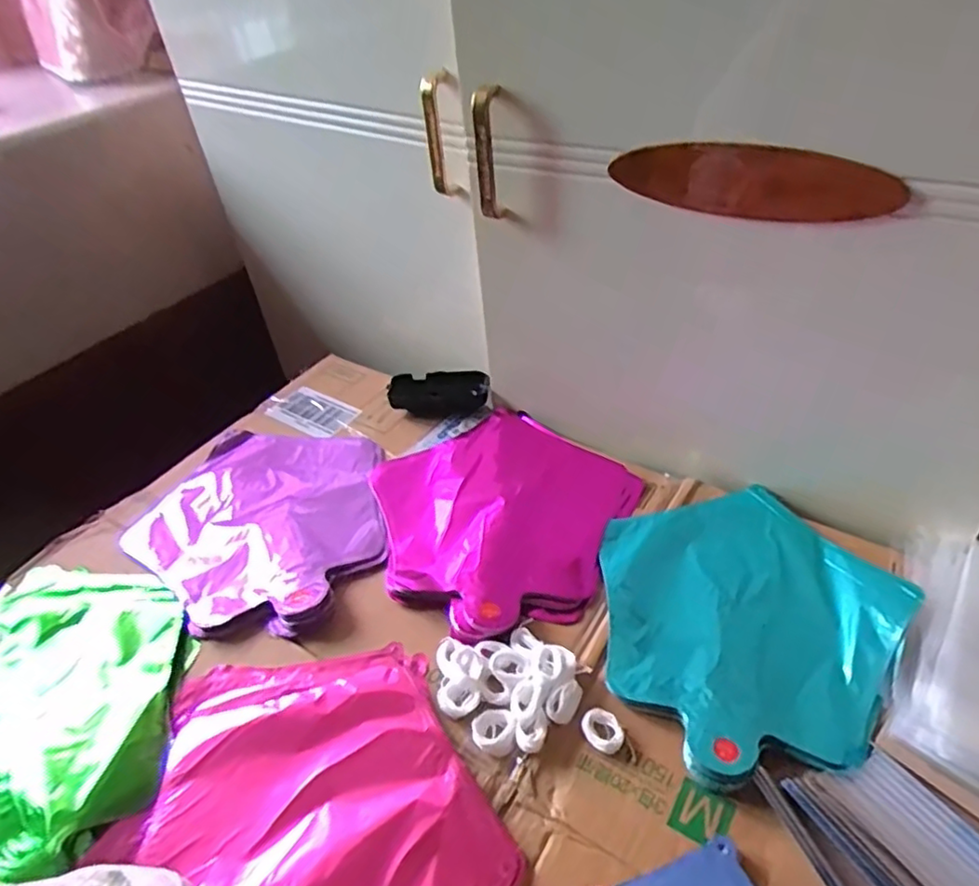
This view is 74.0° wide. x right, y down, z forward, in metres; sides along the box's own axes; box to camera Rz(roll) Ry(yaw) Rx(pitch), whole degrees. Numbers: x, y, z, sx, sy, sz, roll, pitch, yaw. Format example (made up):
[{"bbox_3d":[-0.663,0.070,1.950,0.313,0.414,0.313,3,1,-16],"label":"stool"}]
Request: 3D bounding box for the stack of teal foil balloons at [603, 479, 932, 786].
[{"bbox_3d":[0.193,0.126,0.493,0.217,0.027,0.228,-12,42,-6],"label":"stack of teal foil balloons"}]

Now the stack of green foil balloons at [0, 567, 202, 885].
[{"bbox_3d":[-0.347,0.196,0.482,0.232,0.023,0.250,-9,42,-3],"label":"stack of green foil balloons"}]

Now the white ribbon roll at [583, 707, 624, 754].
[{"bbox_3d":[0.076,0.193,0.436,0.028,0.011,0.022,29,53,33],"label":"white ribbon roll"}]

